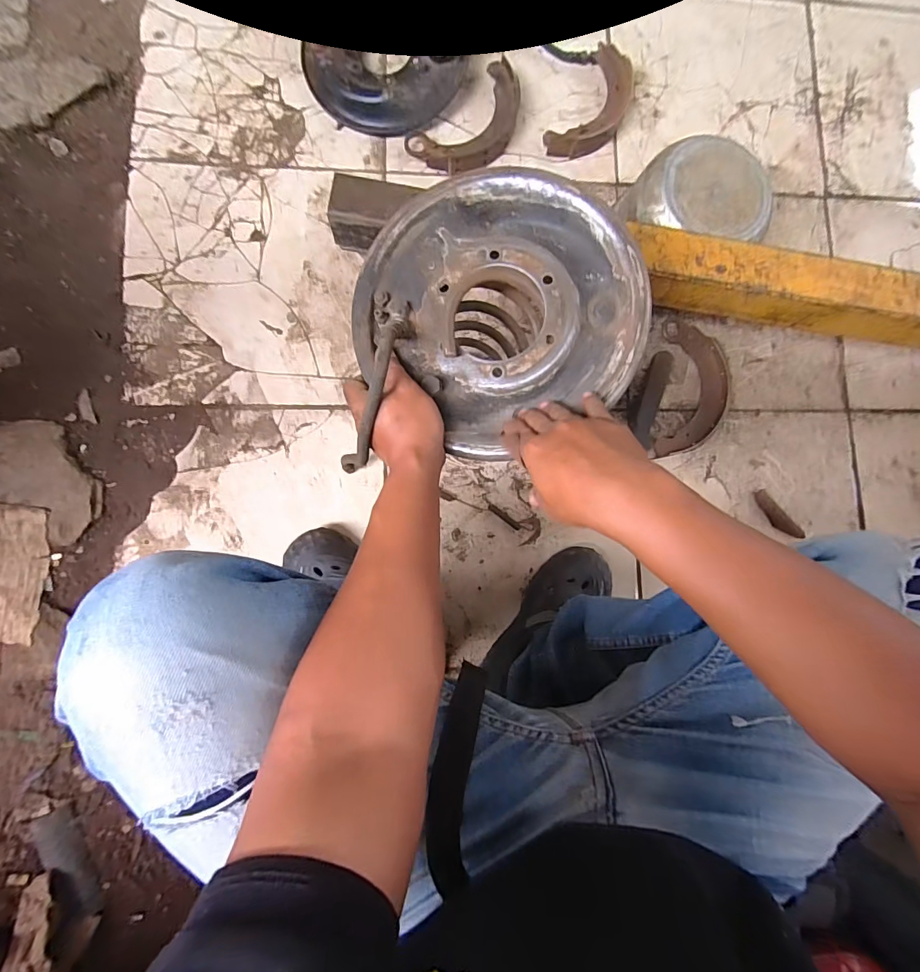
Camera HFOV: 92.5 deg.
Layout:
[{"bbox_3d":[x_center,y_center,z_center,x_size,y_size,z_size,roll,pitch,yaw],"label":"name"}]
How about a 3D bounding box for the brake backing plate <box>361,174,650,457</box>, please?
[{"bbox_3d":[0.034,-0.166,0.406,0.250,0.056,0.240,0,86,-5],"label":"brake backing plate"}]

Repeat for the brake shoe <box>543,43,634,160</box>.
[{"bbox_3d":[0.237,-0.656,0.761,0.098,0.046,0.220,30,84,-2],"label":"brake shoe"}]

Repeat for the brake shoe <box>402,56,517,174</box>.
[{"bbox_3d":[0.024,-0.607,0.745,0.224,0.032,0.121,-43,91,-6],"label":"brake shoe"}]

